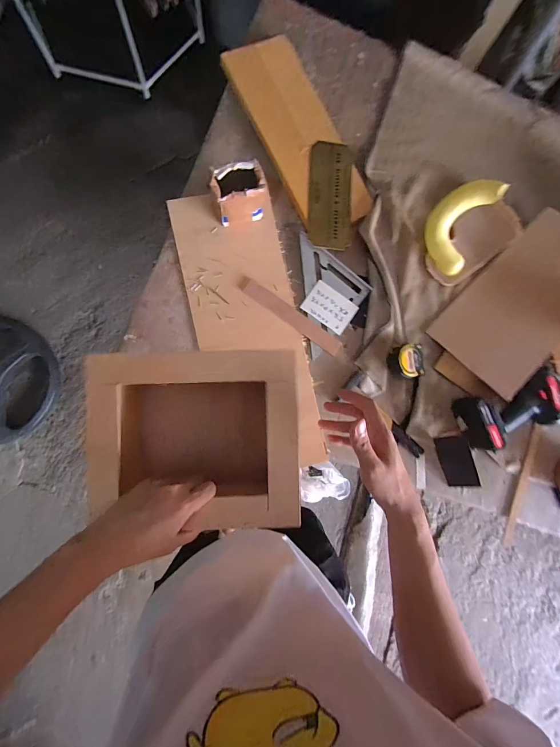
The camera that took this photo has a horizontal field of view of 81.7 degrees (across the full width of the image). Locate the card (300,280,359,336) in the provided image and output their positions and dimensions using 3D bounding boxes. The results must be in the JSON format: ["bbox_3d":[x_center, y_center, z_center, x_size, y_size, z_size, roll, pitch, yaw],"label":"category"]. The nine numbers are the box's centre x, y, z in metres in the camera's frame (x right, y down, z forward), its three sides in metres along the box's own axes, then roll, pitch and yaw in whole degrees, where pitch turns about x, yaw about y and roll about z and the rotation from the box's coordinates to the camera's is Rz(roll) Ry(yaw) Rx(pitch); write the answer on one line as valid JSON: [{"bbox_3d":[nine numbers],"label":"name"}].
[{"bbox_3d":[0.100,-0.132,0.645,0.095,0.004,0.073,35,83,2],"label":"card"}]

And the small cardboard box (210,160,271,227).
[{"bbox_3d":[-0.071,-0.326,0.593,0.103,0.094,0.068,-19,89,-7],"label":"small cardboard box"}]

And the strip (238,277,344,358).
[{"bbox_3d":[0.021,-0.114,0.632,0.230,0.004,0.034,36,84,-2],"label":"strip"}]

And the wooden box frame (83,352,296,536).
[{"bbox_3d":[-0.108,0.084,0.440,0.242,0.133,0.203,-2,87,-7],"label":"wooden box frame"}]

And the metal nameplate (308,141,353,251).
[{"bbox_3d":[0.101,-0.357,0.652,0.087,0.006,0.211,1,88,-4],"label":"metal nameplate"}]

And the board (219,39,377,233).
[{"bbox_3d":[0.036,-0.482,0.660,0.153,0.033,0.404,-27,90,-7],"label":"board"}]

